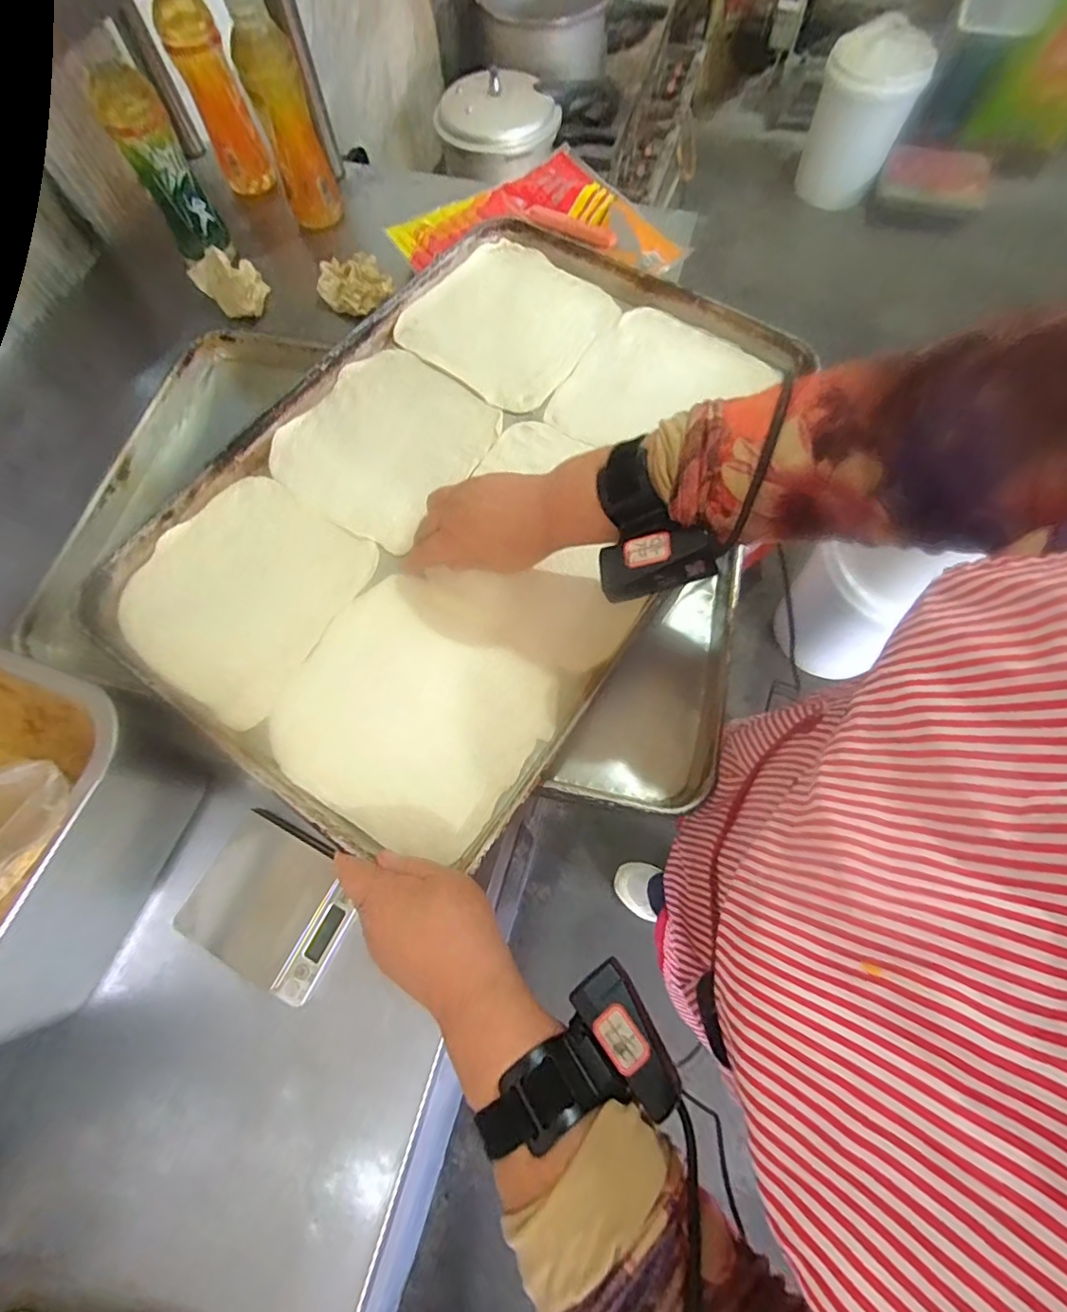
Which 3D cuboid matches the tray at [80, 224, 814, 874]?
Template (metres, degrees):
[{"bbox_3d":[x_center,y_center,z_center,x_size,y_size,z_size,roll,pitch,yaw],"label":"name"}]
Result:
[{"bbox_3d":[-0.056,-0.159,0.497,0.393,0.031,0.595,32,73,14],"label":"tray"}]

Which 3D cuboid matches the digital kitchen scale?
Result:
[{"bbox_3d":[-0.209,0.195,0.438,0.125,0.024,0.106,25,72,12],"label":"digital kitchen scale"}]

